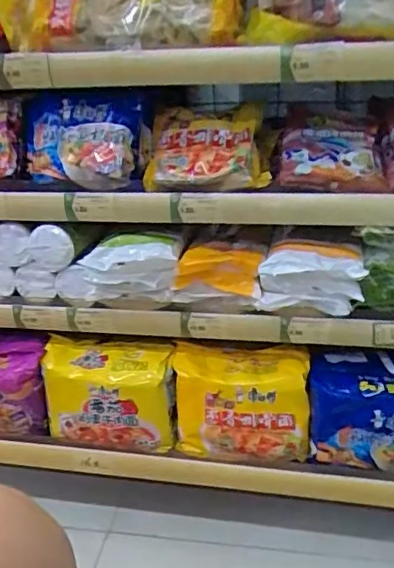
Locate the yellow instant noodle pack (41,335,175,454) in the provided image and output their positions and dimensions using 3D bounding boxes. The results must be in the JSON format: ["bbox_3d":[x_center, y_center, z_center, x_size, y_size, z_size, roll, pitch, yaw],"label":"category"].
[{"bbox_3d":[-0.134,0.172,0.868,0.196,0.146,0.075,0,27,7],"label":"yellow instant noodle pack"}]

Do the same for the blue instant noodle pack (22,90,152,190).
[{"bbox_3d":[-0.151,-0.198,0.755,0.162,0.122,0.081,-1,27,4],"label":"blue instant noodle pack"}]

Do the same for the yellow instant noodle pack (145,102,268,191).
[{"bbox_3d":[0.013,-0.181,0.754,0.164,0.085,0.090,1,27,8],"label":"yellow instant noodle pack"}]

